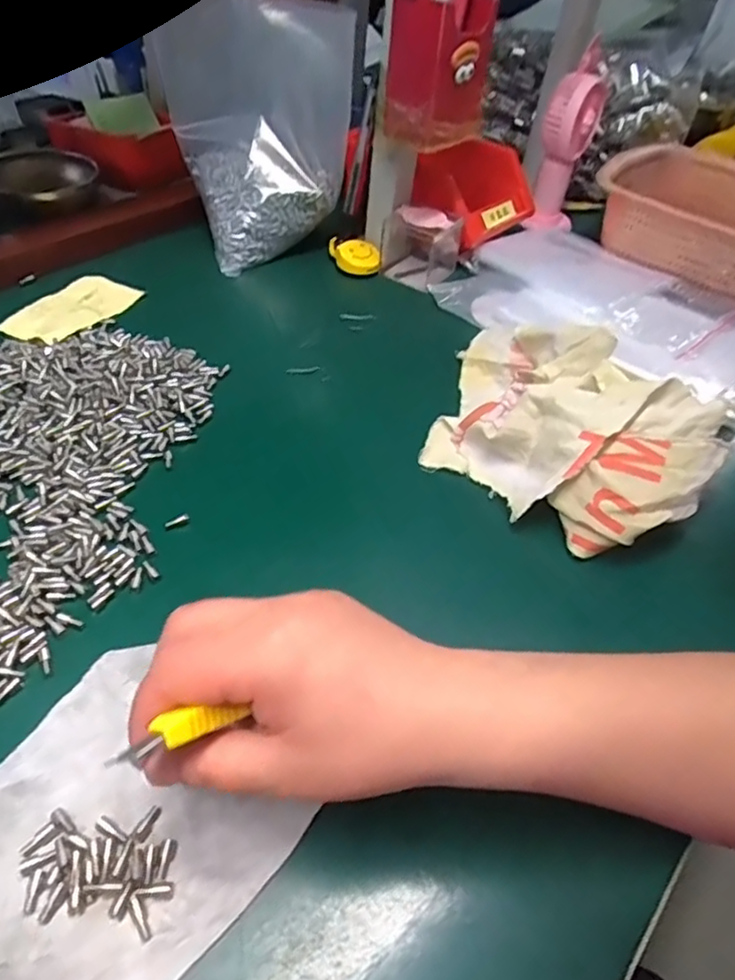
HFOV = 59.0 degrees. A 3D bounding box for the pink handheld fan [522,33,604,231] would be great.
[{"bbox_3d":[0.213,-0.371,0.702,0.061,0.164,0.058,13,44,6],"label":"pink handheld fan"}]

